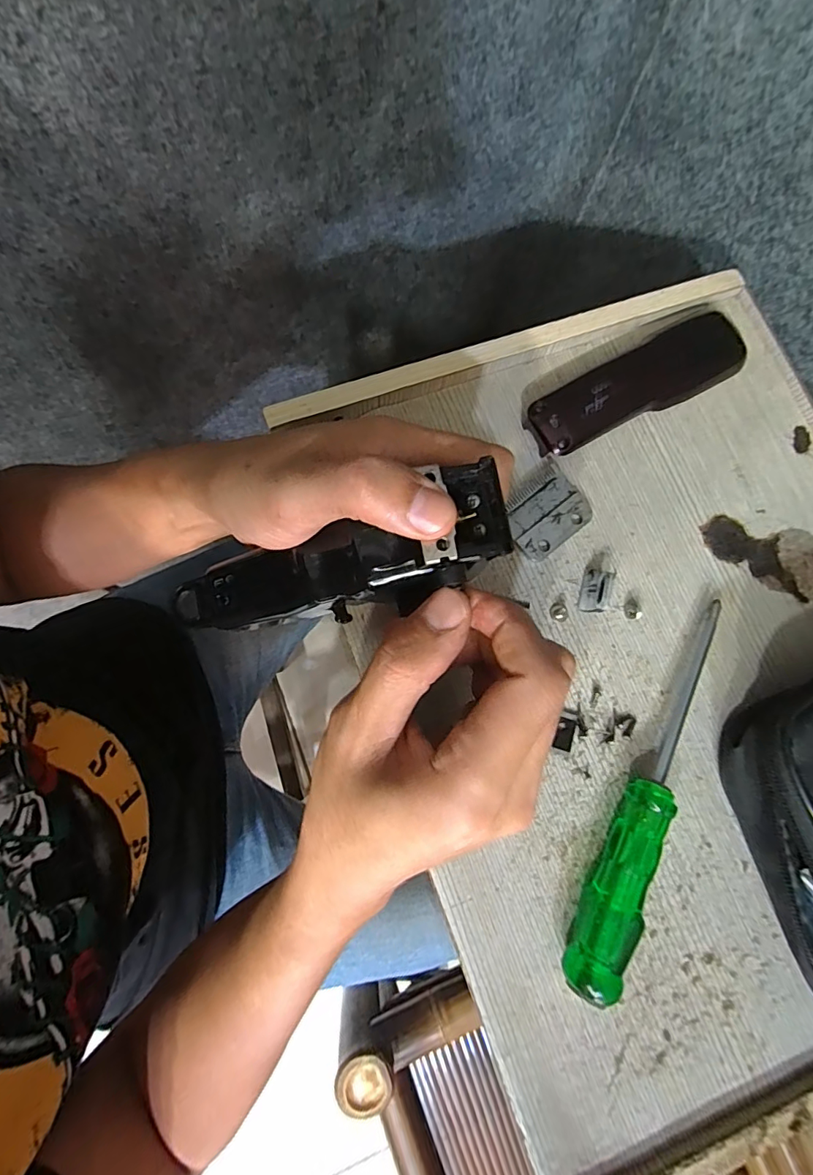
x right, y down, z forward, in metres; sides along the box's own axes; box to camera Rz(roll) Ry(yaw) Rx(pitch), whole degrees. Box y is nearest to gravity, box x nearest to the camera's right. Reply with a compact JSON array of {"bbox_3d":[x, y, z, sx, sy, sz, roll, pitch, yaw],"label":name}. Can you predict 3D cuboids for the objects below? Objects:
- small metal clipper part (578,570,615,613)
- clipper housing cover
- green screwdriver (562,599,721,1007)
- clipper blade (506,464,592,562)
[{"bbox_3d":[0.098,0.002,0.259,0.012,0.012,0.023,16,78,2],"label":"small metal clipper part"},{"bbox_3d":[0.133,-0.115,0.281,0.138,0.018,0.038,-29,80,-7],"label":"clipper housing cover"},{"bbox_3d":[0.117,0.093,0.235,0.020,0.023,0.184,26,78,4],"label":"green screwdriver"},{"bbox_3d":[0.075,-0.040,0.270,0.045,0.006,0.036,-38,81,-9],"label":"clipper blade"}]

